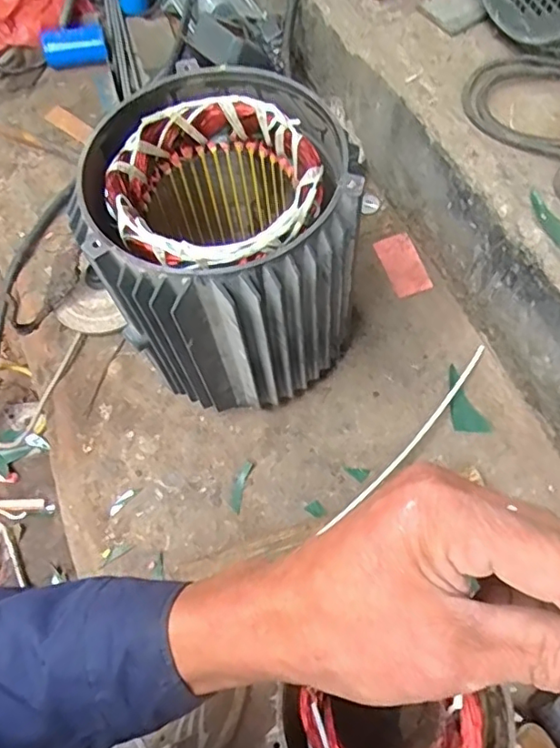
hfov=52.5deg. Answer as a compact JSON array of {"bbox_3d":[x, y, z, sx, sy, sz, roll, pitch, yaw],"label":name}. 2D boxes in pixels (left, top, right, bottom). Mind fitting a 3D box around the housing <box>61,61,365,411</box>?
[{"bbox_3d":[-0.056,-0.114,0.563,0.227,0.233,0.228,-31,67,-13],"label":"housing"}]

